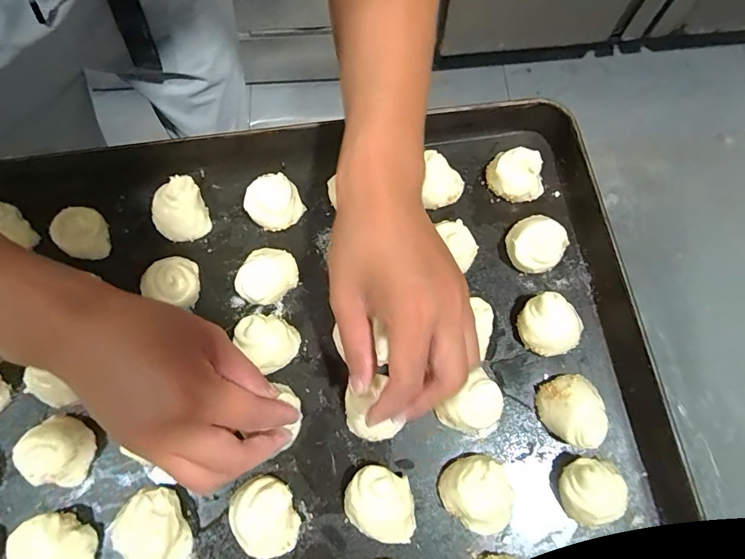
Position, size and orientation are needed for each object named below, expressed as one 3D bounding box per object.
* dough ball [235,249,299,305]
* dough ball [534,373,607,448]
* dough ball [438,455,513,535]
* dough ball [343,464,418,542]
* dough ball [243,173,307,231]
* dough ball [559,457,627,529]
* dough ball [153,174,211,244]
[{"bbox_3d":[-0.081,-0.002,0.338,0.038,0.017,0.046,21,74,8],"label":"dough ball"},{"bbox_3d":[0.139,0.092,0.304,0.038,0.026,0.046,-20,73,-5],"label":"dough ball"},{"bbox_3d":[0.070,0.141,0.289,0.047,0.029,0.042,36,77,11],"label":"dough ball"},{"bbox_3d":[0.006,0.147,0.287,0.048,0.028,0.040,17,74,7],"label":"dough ball"},{"bbox_3d":[-0.082,-0.063,0.359,0.042,0.017,0.043,0,72,1],"label":"dough ball"},{"bbox_3d":[0.143,0.139,0.284,0.038,0.029,0.040,0,72,1],"label":"dough ball"},{"bbox_3d":[-0.159,-0.057,0.357,0.042,0.024,0.047,-16,73,-4],"label":"dough ball"}]

